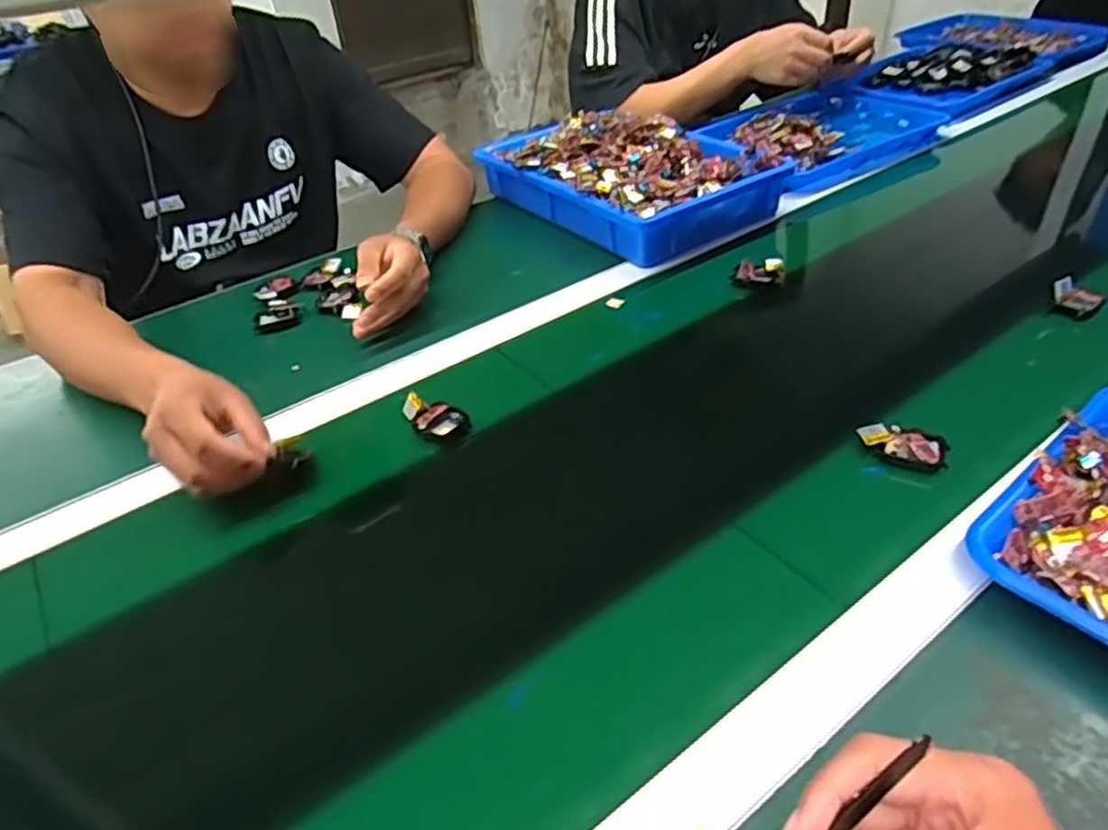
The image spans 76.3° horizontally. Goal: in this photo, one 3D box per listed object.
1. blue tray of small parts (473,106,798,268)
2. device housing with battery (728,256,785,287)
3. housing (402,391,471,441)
[{"bbox_3d":[0.088,-0.312,0.916,0.238,0.091,0.346,-27,42,-26],"label":"blue tray of small parts"},{"bbox_3d":[0.218,-0.152,0.752,0.058,0.017,0.039,-2,37,4],"label":"device housing with battery"},{"bbox_3d":[-0.103,0.000,0.601,0.059,0.014,0.036,28,48,36],"label":"housing"}]

